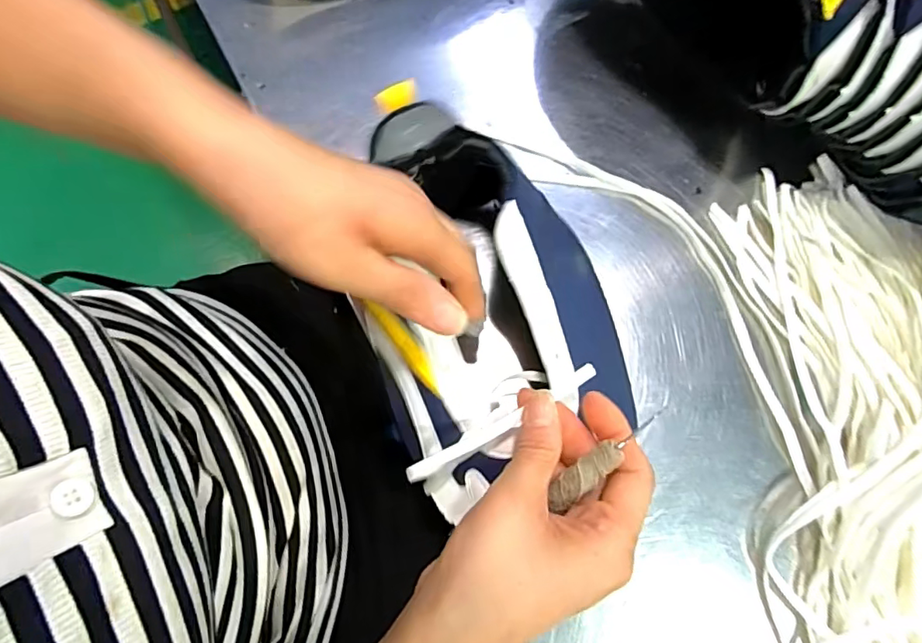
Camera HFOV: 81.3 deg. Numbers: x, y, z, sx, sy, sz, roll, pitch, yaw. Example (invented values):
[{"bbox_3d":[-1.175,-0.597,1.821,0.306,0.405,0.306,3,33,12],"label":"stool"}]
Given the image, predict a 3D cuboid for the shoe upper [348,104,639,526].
[{"bbox_3d":[0.006,-0.013,0.288,0.114,0.066,0.185,-19,75,-4],"label":"shoe upper"}]

